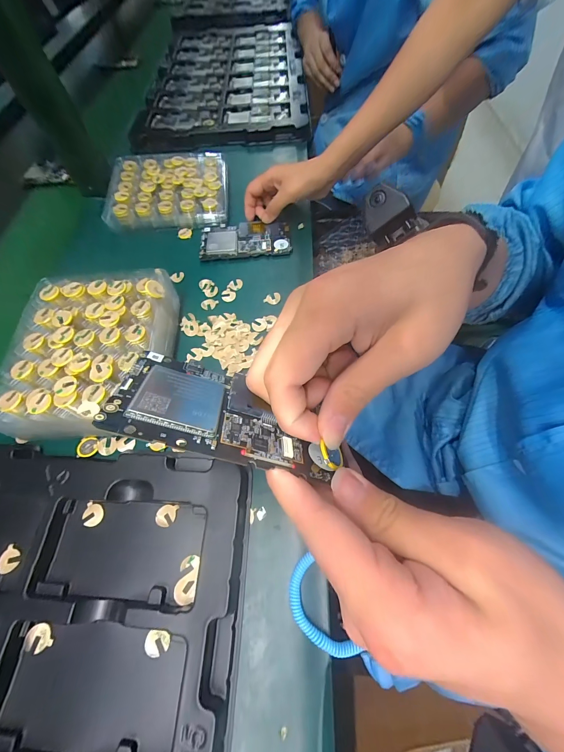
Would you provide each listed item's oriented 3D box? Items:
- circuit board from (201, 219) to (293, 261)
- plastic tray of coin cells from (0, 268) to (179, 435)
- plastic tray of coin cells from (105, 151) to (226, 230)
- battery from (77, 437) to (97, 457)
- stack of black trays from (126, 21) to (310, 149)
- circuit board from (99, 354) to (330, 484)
[{"bbox_3d":[-0.052,-0.192,0.419,0.124,0.010,0.061,-5,62,3],"label":"circuit board"},{"bbox_3d":[-0.196,-0.027,0.311,0.157,0.051,0.177,-7,62,2],"label":"plastic tray of coin cells"},{"bbox_3d":[-0.173,-0.287,0.456,0.175,0.029,0.146,-5,62,3],"label":"plastic tray of coin cells"},{"bbox_3d":[-0.190,0.069,0.290,0.017,0.004,0.019,-16,62,-3],"label":"battery"},{"bbox_3d":[-0.118,-0.692,0.679,0.324,0.039,0.582,-4,62,4],"label":"stack of black trays"},{"bbox_3d":[-0.031,0.018,0.163,0.106,0.005,0.065,18,33,-16],"label":"circuit board"}]

